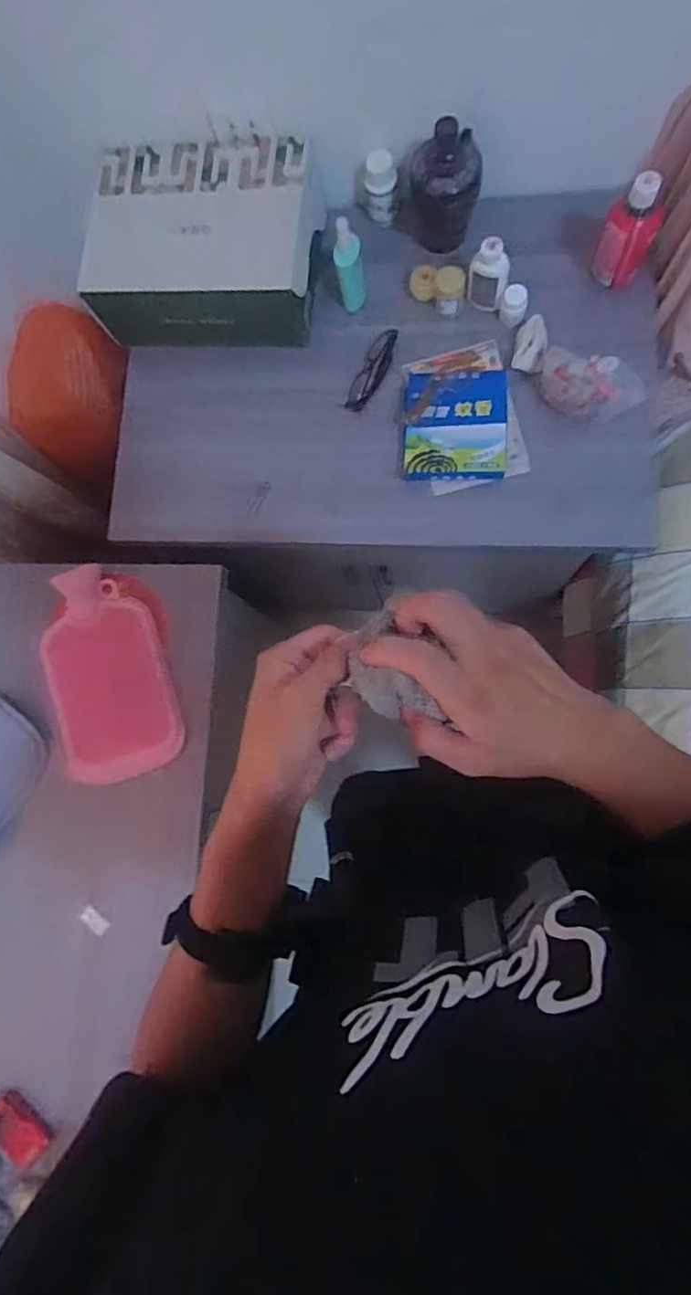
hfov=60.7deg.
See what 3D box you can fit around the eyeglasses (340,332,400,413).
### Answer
[{"bbox_3d":[0.038,-0.405,0.866,0.032,0.030,0.130,29,87,9],"label":"eyeglasses"}]

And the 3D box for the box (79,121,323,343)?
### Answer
[{"bbox_3d":[-0.204,-0.584,0.863,0.317,0.124,0.265,3,83,7],"label":"box"}]

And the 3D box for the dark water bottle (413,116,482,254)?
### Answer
[{"bbox_3d":[0.148,-0.686,0.880,0.101,0.143,0.091,8,84,8],"label":"dark water bottle"}]

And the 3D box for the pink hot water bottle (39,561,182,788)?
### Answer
[{"bbox_3d":[-0.337,0.034,0.830,0.178,0.027,0.296,-17,81,4],"label":"pink hot water bottle"}]

